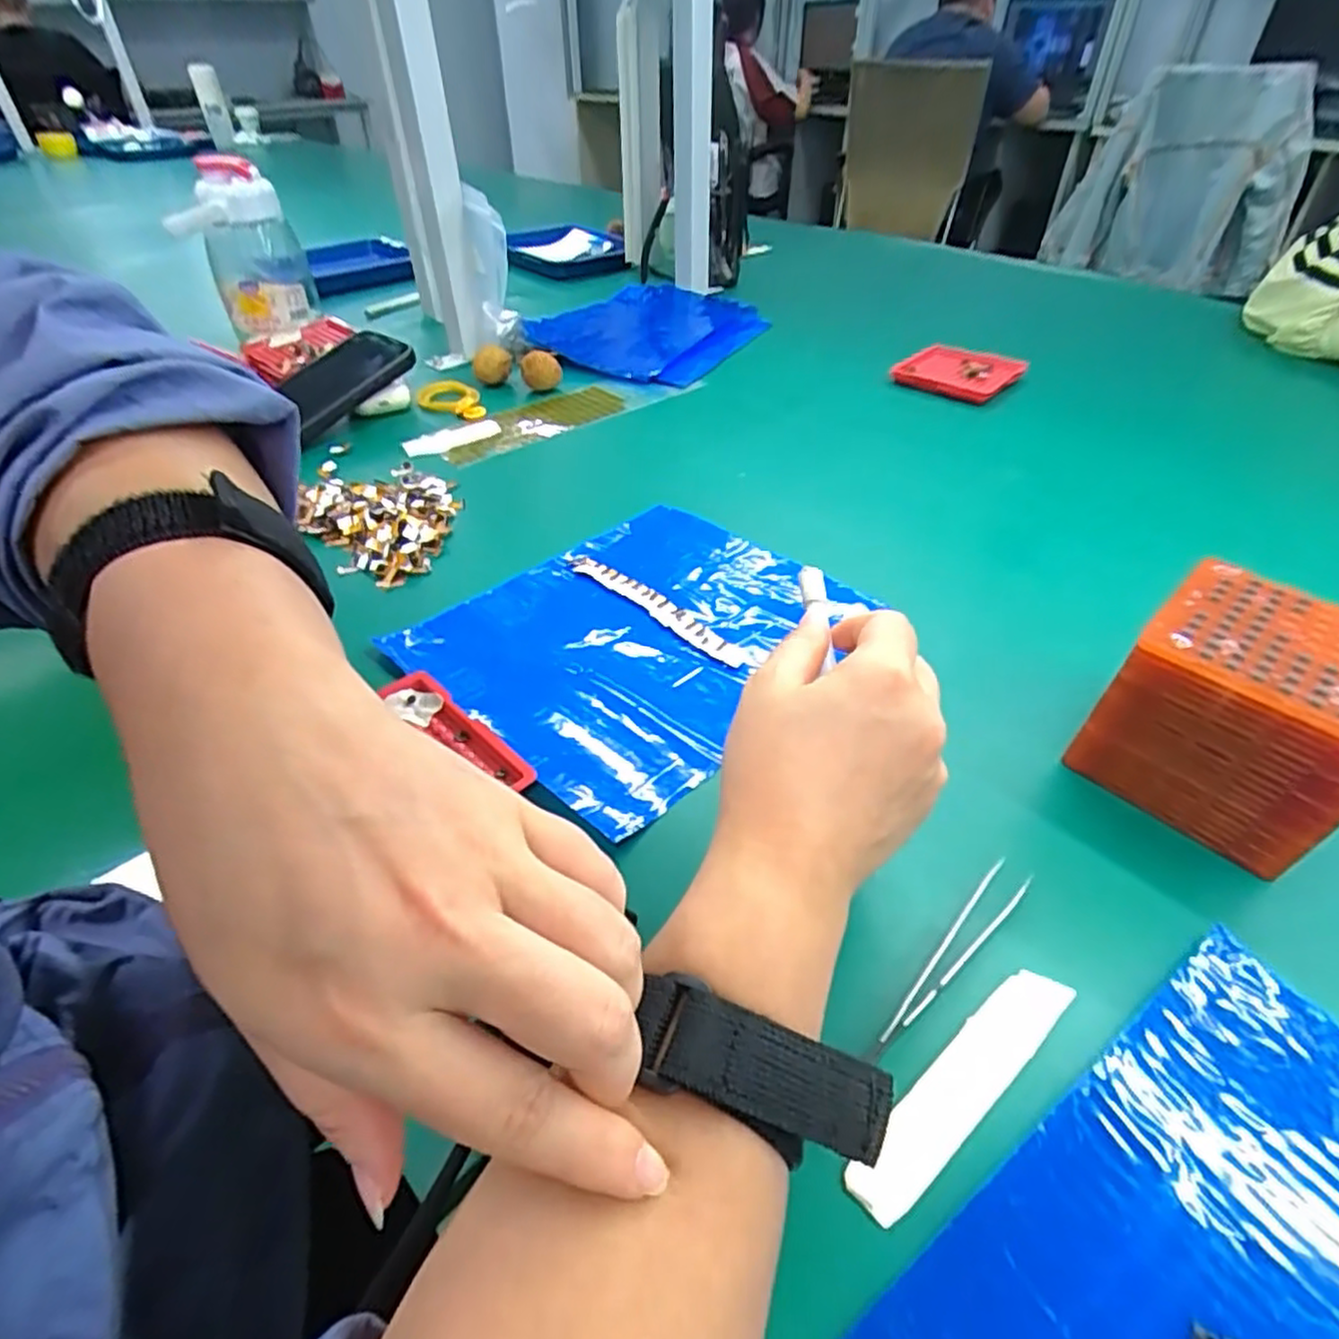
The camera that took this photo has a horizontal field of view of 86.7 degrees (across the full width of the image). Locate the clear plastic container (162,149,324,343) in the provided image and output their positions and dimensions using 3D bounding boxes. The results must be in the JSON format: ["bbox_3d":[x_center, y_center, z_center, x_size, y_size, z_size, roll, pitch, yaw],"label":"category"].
[{"bbox_3d":[-0.424,-0.418,0.702,0.112,0.131,0.080,-17,43,-19],"label":"clear plastic container"}]

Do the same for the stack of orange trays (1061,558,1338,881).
[{"bbox_3d":[0.242,0.019,0.303,0.081,0.080,0.093,-31,49,-31],"label":"stack of orange trays"}]

